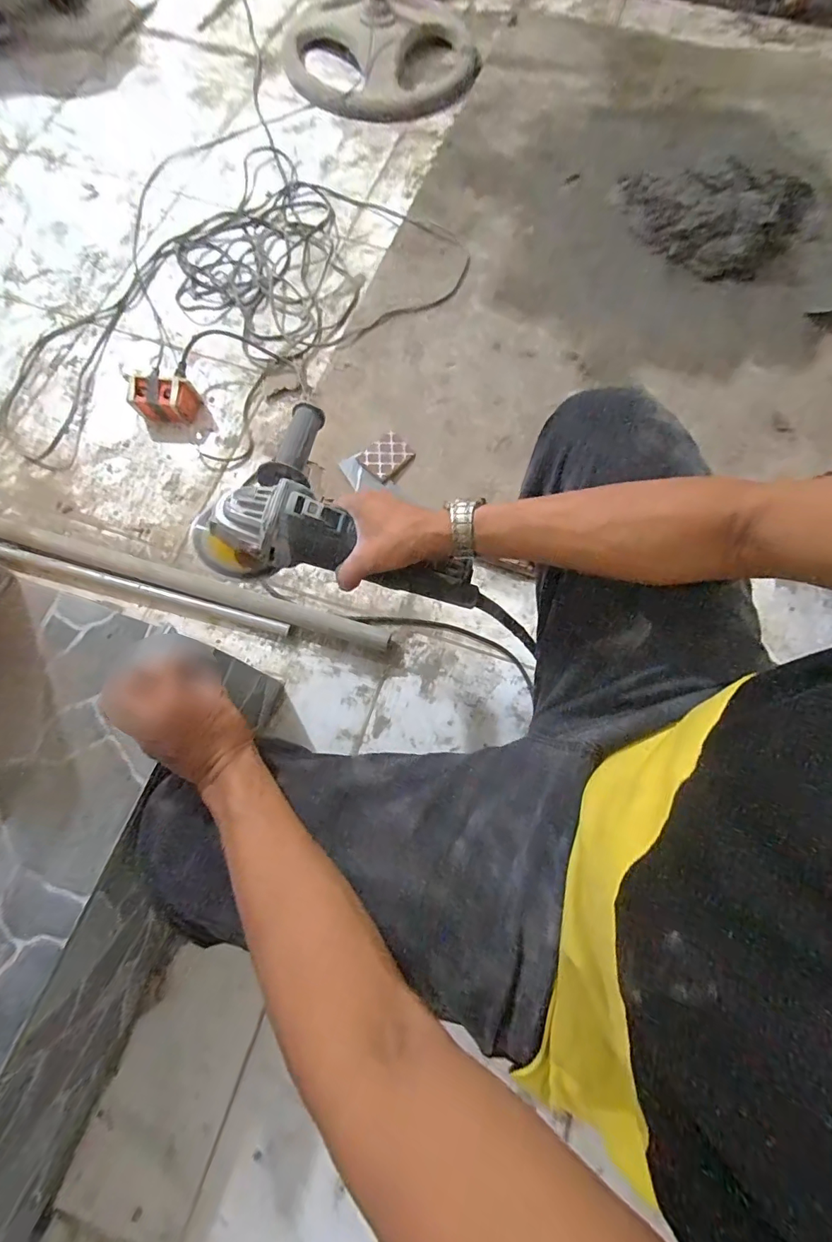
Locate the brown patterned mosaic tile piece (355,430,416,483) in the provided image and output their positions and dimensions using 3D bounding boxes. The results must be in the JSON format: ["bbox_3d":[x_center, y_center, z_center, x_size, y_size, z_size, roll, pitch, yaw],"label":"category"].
[{"bbox_3d":[-0.053,-0.299,0.842,0.075,0.009,0.087,39,76,9],"label":"brown patterned mosaic tile piece"}]

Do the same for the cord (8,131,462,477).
[{"bbox_3d":[-0.438,-0.634,0.943,0.872,0.089,0.633,-39,78,-12],"label":"cord"}]

